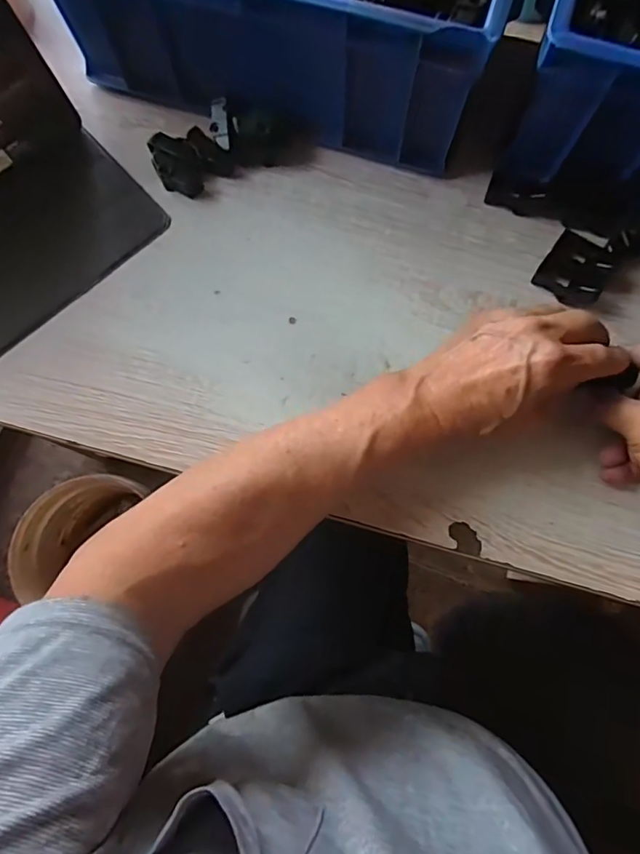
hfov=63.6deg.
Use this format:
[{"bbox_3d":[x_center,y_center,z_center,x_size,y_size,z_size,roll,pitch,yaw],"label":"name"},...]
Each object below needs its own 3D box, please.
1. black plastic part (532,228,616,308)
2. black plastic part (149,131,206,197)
[{"bbox_3d":[0.202,-0.124,0.404,0.050,0.019,0.054,35,79,8],"label":"black plastic part"},{"bbox_3d":[-0.120,-0.221,0.434,0.035,0.016,0.057,-26,78,-6],"label":"black plastic part"}]

